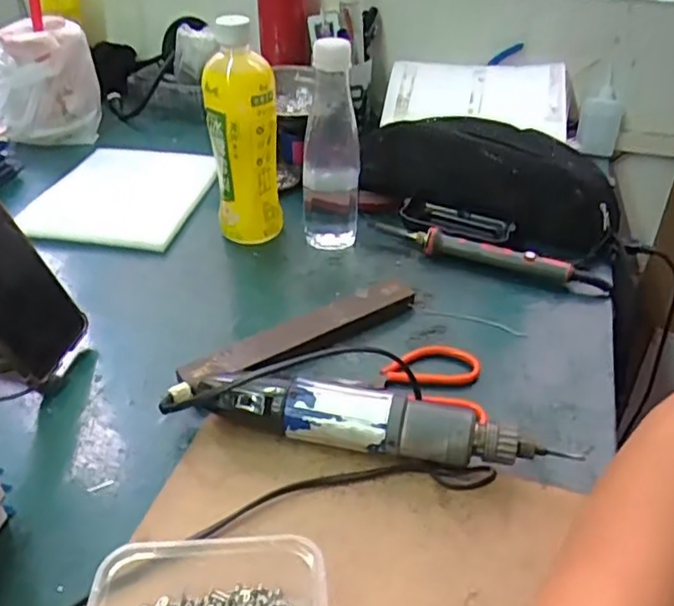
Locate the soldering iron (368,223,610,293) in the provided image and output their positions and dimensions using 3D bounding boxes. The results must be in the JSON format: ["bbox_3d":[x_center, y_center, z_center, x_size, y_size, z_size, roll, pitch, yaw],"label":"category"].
[{"bbox_3d":[0.138,-0.045,0.587,0.220,0.029,0.019,16,39,18],"label":"soldering iron"}]

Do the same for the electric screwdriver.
[{"bbox_3d":[0.016,0.081,0.414,0.263,0.042,0.035,7,37,7],"label":"electric screwdriver"}]

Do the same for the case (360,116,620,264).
[{"bbox_3d":[0.148,-0.126,0.632,0.250,0.106,0.099,13,38,15],"label":"case"}]

